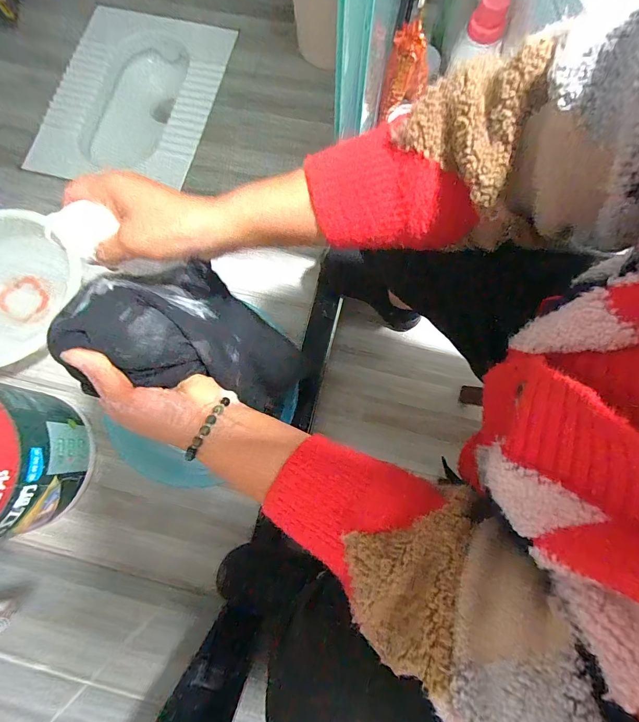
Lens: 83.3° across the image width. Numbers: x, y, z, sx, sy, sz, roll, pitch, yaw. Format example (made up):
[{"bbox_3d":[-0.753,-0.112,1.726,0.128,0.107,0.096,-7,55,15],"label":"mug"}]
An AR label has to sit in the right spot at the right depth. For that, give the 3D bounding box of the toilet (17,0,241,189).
[{"bbox_3d":[-0.492,-0.707,1.035,0.433,0.164,0.569,16,78,5],"label":"toilet"}]

